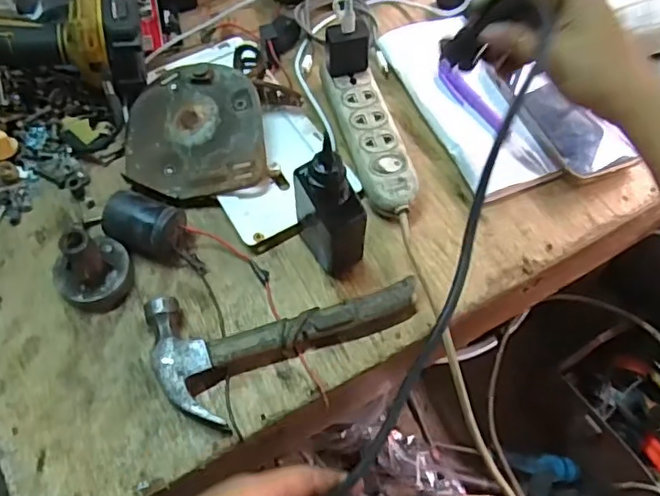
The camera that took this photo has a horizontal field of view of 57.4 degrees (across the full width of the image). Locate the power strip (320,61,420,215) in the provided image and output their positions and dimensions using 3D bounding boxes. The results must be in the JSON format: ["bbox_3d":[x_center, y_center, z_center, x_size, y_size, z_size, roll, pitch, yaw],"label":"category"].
[{"bbox_3d":[0.036,-0.100,0.545,0.047,0.030,0.166,-14,61,-9],"label":"power strip"}]

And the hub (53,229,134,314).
[{"bbox_3d":[-0.187,0.012,0.465,0.059,0.058,0.057,-34,65,-19],"label":"hub"}]

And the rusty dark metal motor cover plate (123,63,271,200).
[{"bbox_3d":[-0.121,-0.104,0.536,0.124,0.008,0.129,-11,69,9],"label":"rusty dark metal motor cover plate"}]

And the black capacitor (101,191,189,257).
[{"bbox_3d":[-0.152,-0.018,0.492,0.058,0.032,0.040,12,60,6],"label":"black capacitor"}]

